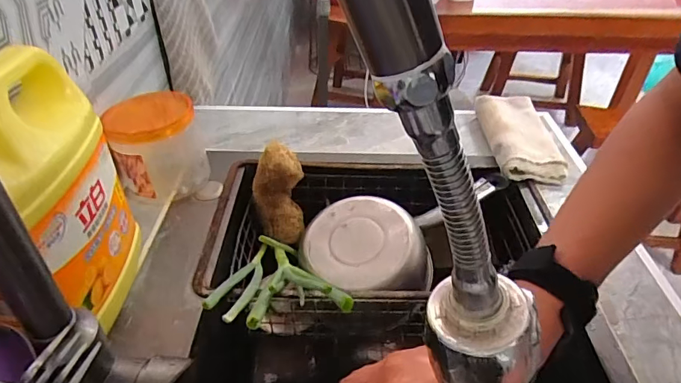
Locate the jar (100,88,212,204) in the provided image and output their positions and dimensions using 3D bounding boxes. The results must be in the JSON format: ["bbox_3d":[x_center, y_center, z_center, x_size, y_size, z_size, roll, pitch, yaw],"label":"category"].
[{"bbox_3d":[-0.215,-0.051,0.546,0.097,0.097,0.093,1,39,-1],"label":"jar"}]

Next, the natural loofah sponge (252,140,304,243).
[{"bbox_3d":[-0.078,0.003,0.577,0.060,0.125,0.034,-7,17,-11],"label":"natural loofah sponge"}]

